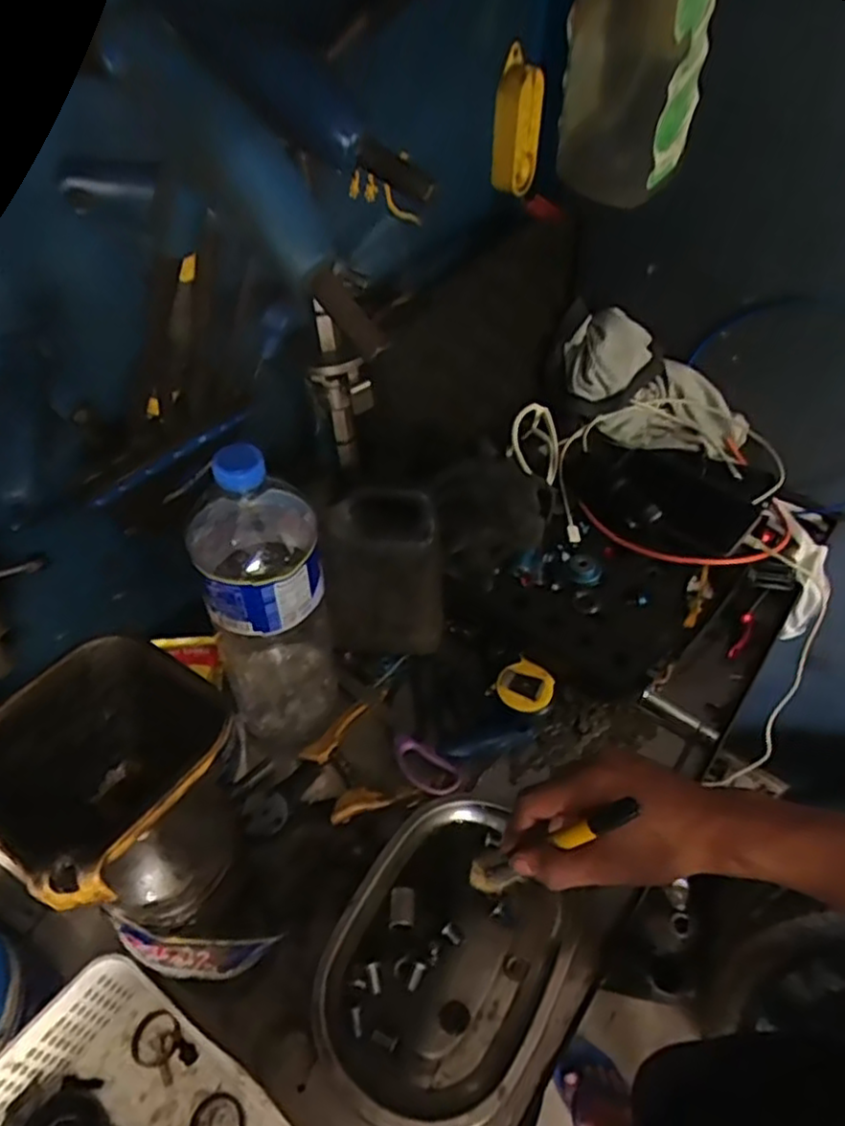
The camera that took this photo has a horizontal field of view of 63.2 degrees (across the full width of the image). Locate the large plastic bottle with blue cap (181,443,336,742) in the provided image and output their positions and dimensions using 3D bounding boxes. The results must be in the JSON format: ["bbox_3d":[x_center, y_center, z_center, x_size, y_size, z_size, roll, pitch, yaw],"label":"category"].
[{"bbox_3d":[-0.116,0.038,0.529,0.083,0.308,0.082,-10,49,-10],"label":"large plastic bottle with blue cap"}]

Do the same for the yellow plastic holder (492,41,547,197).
[{"bbox_3d":[0.092,-0.421,0.663,0.046,0.117,0.027,5,48,3],"label":"yellow plastic holder"}]

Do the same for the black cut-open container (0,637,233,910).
[{"bbox_3d":[-0.136,0.089,0.301,0.093,0.064,0.092,28,53,22],"label":"black cut-open container"}]

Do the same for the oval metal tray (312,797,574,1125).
[{"bbox_3d":[0.018,0.282,0.498,0.157,0.035,0.210,27,53,21],"label":"oval metal tray"}]

